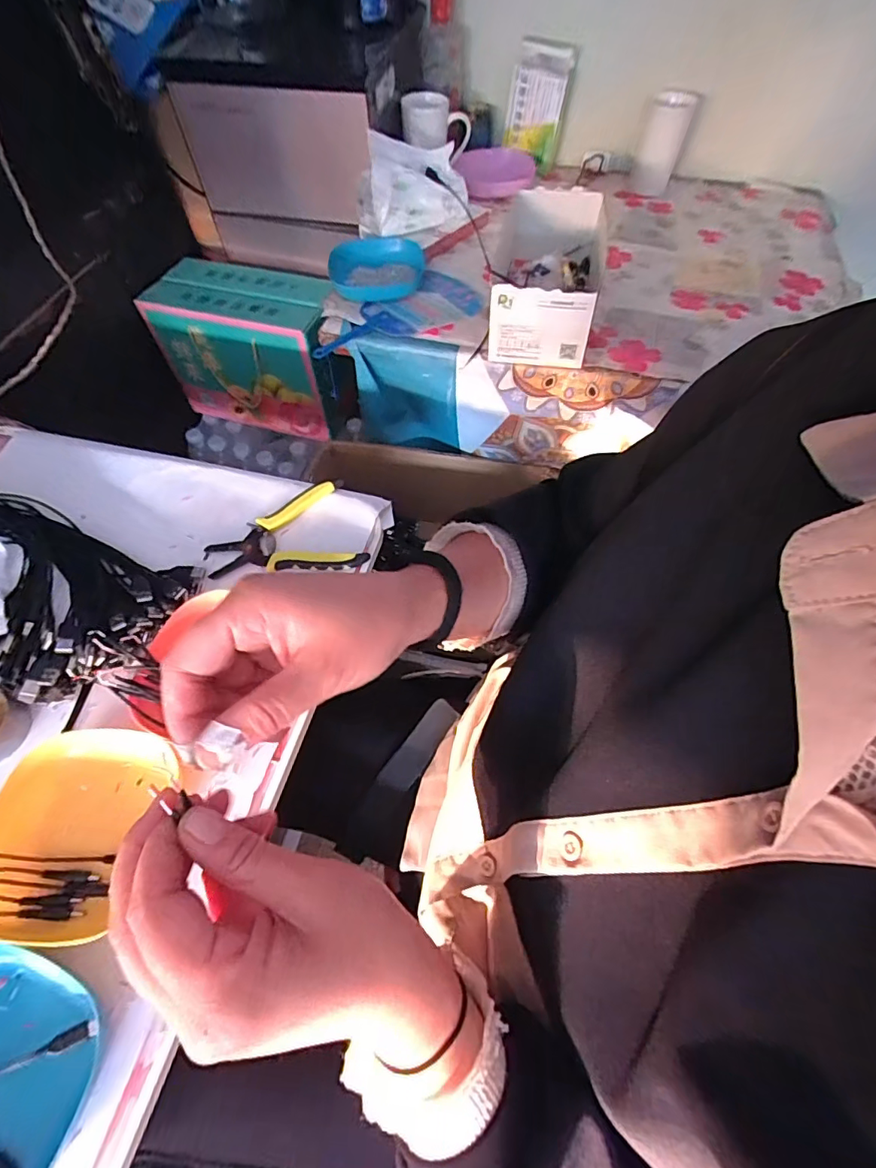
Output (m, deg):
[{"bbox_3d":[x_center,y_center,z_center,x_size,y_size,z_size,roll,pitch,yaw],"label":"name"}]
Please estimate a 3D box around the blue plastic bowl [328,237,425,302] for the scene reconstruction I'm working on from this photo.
[{"bbox_3d":[-0.094,-0.474,0.732,0.134,0.030,0.138,0,60,1],"label":"blue plastic bowl"}]

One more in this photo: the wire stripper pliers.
[{"bbox_3d":[-0.161,-0.060,0.523,0.159,0.012,0.116,-7,60,-3],"label":"wire stripper pliers"}]

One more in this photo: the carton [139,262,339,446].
[{"bbox_3d":[-0.350,-0.454,0.958,0.330,0.234,0.152,14,61,9],"label":"carton"}]

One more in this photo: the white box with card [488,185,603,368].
[{"bbox_3d":[0.148,-0.429,0.665,0.135,0.094,0.291,11,60,7],"label":"white box with card"}]

